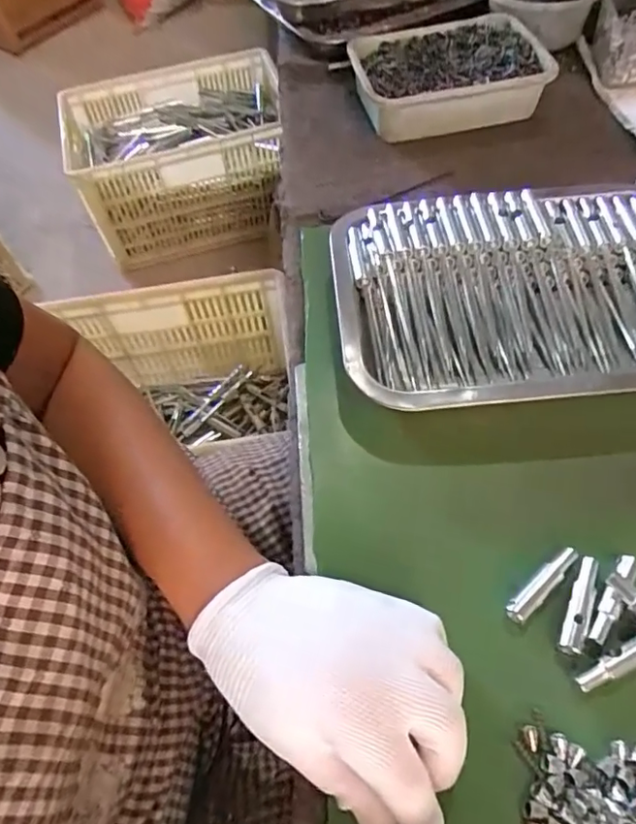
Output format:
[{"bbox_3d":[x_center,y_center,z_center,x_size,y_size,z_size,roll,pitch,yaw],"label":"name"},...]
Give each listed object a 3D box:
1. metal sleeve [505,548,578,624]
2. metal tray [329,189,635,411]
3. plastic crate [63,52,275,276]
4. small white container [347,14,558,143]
[{"bbox_3d":[0.122,0.092,0.302,0.052,0.006,0.012,-39,63,-17],"label":"metal sleeve"},{"bbox_3d":[0.151,-0.083,0.386,0.276,0.039,0.183,-6,58,1],"label":"metal tray"},{"bbox_3d":[-0.290,-0.564,1.252,0.455,0.232,0.331,-17,59,-5],"label":"plastic crate"},{"bbox_3d":[0.125,-0.330,0.549,0.179,0.044,0.125,-11,58,-1],"label":"small white container"}]

